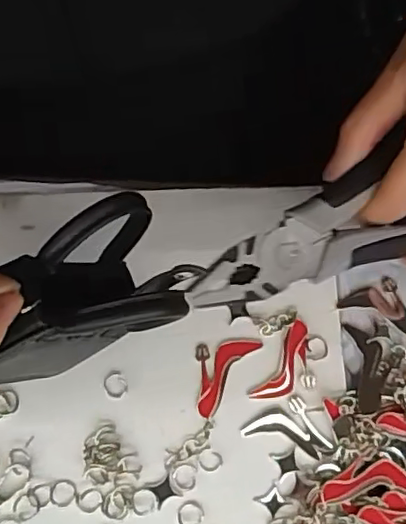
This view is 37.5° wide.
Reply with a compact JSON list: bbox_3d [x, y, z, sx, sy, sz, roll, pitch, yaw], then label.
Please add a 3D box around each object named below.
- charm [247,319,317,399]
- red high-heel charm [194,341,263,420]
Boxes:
[{"bbox_3d":[0.047,0.056,0.308,0.025,0.004,0.046,32,79,4],"label":"charm"},{"bbox_3d":[0.006,0.054,0.307,0.026,0.004,0.047,36,79,5],"label":"red high-heel charm"}]

